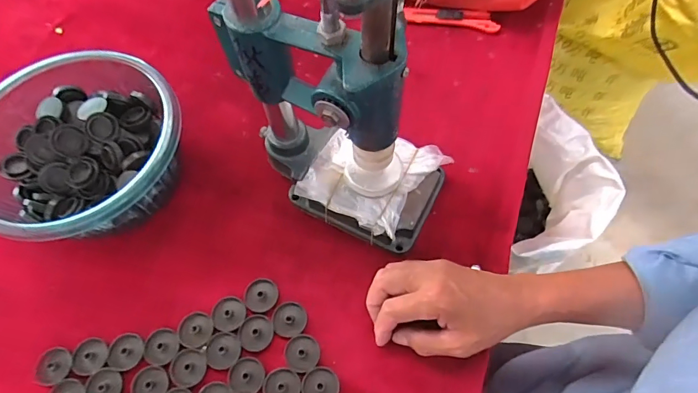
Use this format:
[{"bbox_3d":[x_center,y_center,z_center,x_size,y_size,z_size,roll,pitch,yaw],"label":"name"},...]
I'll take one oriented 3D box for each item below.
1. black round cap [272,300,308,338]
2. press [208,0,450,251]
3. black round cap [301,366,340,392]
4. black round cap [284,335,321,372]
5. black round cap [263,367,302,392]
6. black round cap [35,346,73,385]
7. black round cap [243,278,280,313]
[{"bbox_3d":[-0.058,0.120,0.405,0.034,0.004,0.032,-1,63,2],"label":"black round cap"},{"bbox_3d":[-0.015,-0.100,0.314,0.195,0.358,0.107,22,66,14],"label":"press"},{"bbox_3d":[-0.026,0.173,0.377,0.033,0.004,0.033,-1,63,2],"label":"black round cap"},{"bbox_3d":[-0.044,0.148,0.392,0.032,0.004,0.032,-1,63,2],"label":"black round cap"},{"bbox_3d":[-0.061,0.173,0.375,0.033,0.004,0.032,-1,63,2],"label":"black round cap"},{"bbox_3d":[-0.283,0.163,0.395,0.032,0.006,0.032,-1,63,2],"label":"black round cap"},{"bbox_3d":[-0.088,0.099,0.416,0.034,0.004,0.033,-1,63,2],"label":"black round cap"}]

